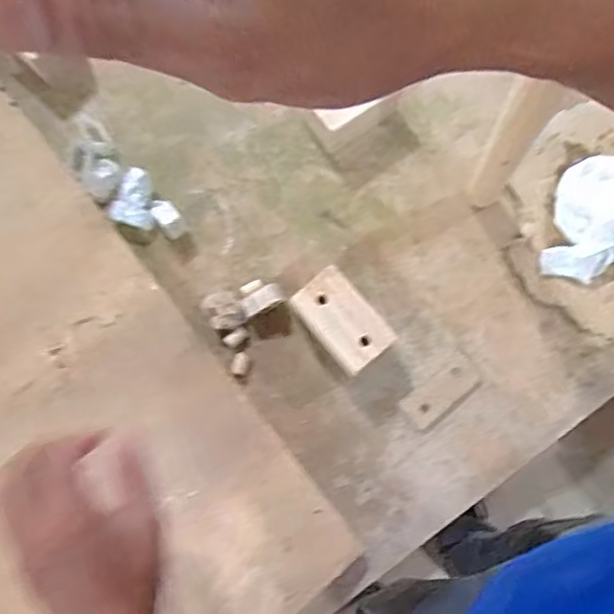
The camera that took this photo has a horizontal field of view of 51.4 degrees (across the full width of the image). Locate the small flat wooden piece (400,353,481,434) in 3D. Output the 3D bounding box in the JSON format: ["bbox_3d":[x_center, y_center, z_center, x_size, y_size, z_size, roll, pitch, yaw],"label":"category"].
[{"bbox_3d":[0.129,0.082,0.608,0.077,0.004,0.035,-38,82,-7],"label":"small flat wooden piece"}]

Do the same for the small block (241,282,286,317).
[{"bbox_3d":[-0.043,-0.007,0.616,0.043,0.011,0.019,-29,81,-5],"label":"small block"}]

